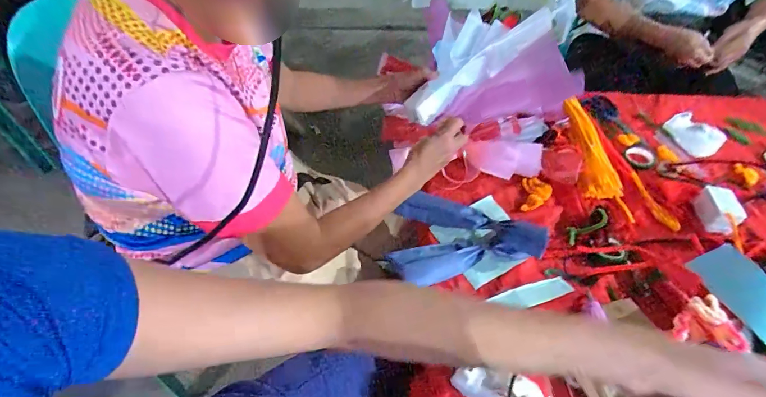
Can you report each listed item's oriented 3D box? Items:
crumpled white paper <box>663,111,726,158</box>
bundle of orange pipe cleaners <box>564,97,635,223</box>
[{"bbox_3d":[0.647,-0.137,0.779,0.065,0.033,0.096,-19,51,-13],"label":"crumpled white paper"},{"bbox_3d":[0.398,-0.074,0.707,0.069,0.032,0.243,-11,74,-7],"label":"bundle of orange pipe cleaners"}]

